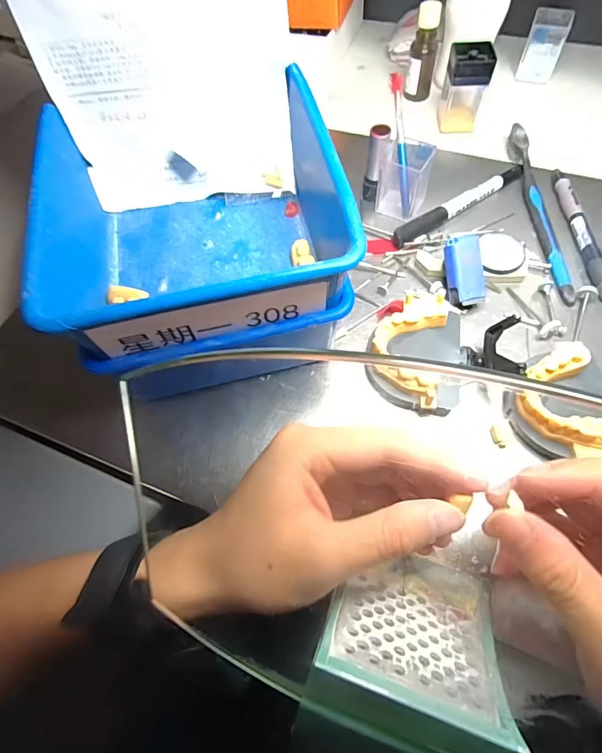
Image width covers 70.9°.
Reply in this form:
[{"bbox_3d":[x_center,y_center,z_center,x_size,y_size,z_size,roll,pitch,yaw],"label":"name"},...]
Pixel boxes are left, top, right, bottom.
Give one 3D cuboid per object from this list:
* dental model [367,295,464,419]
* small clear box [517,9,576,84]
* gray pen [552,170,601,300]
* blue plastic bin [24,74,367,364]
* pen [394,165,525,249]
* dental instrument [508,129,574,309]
[{"bbox_3d":[0.075,-0.017,0.277,0.059,0.025,0.074,5,63,7],"label":"dental model"},{"bbox_3d":[0.241,-0.327,0.424,0.034,0.053,0.039,18,66,13],"label":"small clear box"},{"bbox_3d":[0.217,-0.111,0.325,0.012,0.011,0.139,-2,63,3],"label":"gray pen"},{"bbox_3d":[-0.059,-0.092,0.253,0.162,0.064,0.166,-12,61,-3],"label":"blue plastic bin"},{"bbox_3d":[0.131,-0.141,0.348,0.136,0.012,0.014,-34,66,-13],"label":"pen"},{"bbox_3d":[0.192,-0.137,0.340,0.013,0.020,0.183,-2,63,3],"label":"dental instrument"}]

